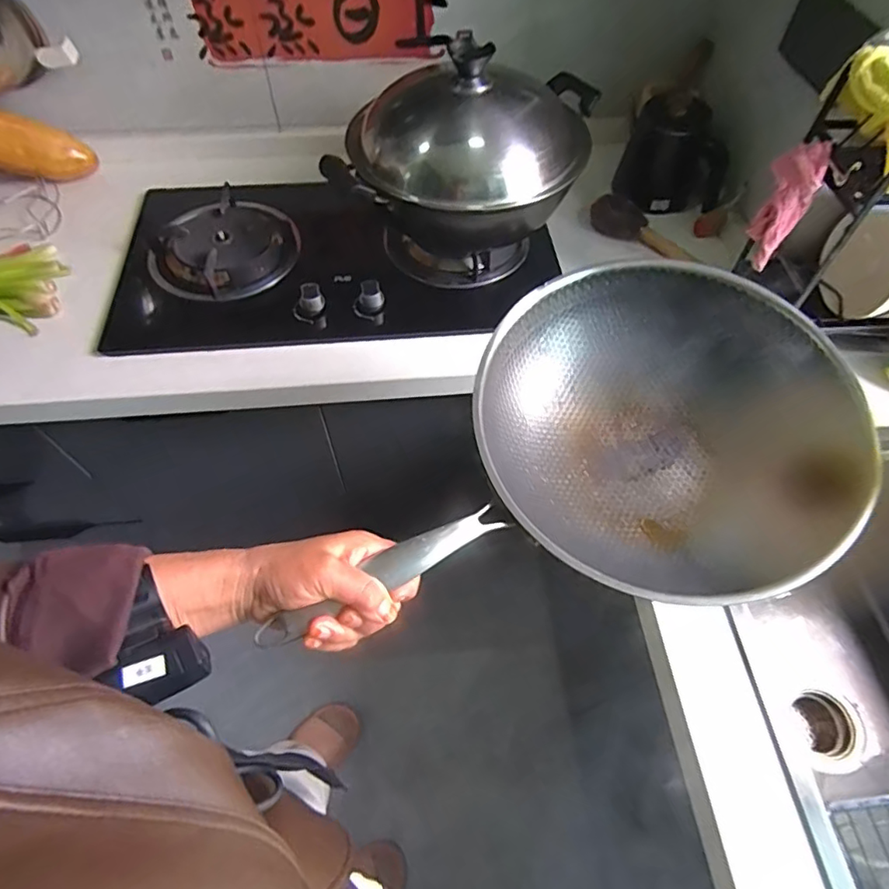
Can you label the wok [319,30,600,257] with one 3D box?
[{"bbox_3d":[0.031,-0.426,0.815,0.340,0.210,0.309,10,59,5],"label":"wok"}]

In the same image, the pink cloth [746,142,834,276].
[{"bbox_3d":[0.427,-0.303,0.703,0.056,0.154,0.036,30,62,16],"label":"pink cloth"}]

